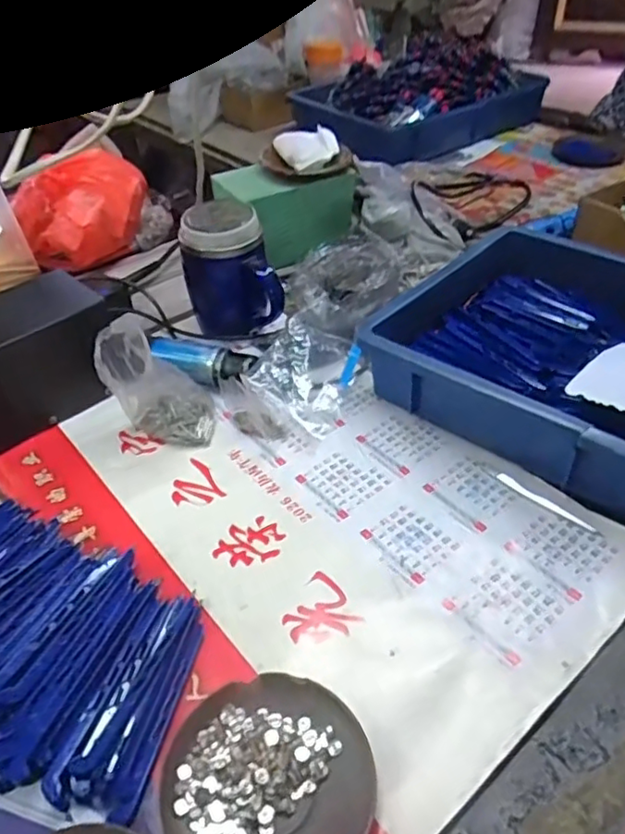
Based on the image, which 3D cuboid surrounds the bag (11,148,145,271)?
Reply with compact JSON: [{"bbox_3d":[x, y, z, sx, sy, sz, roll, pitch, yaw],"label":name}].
[{"bbox_3d":[-0.289,-0.266,0.769,0.158,0.111,0.119,-19,45,-17],"label":"bag"}]

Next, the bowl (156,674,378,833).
[{"bbox_3d":[-0.025,0.202,0.338,0.110,0.014,0.112,-2,41,2],"label":"bowl"}]

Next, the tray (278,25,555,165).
[{"bbox_3d":[0.188,-0.573,1.101,0.408,0.128,0.261,-26,47,-24],"label":"tray"}]

